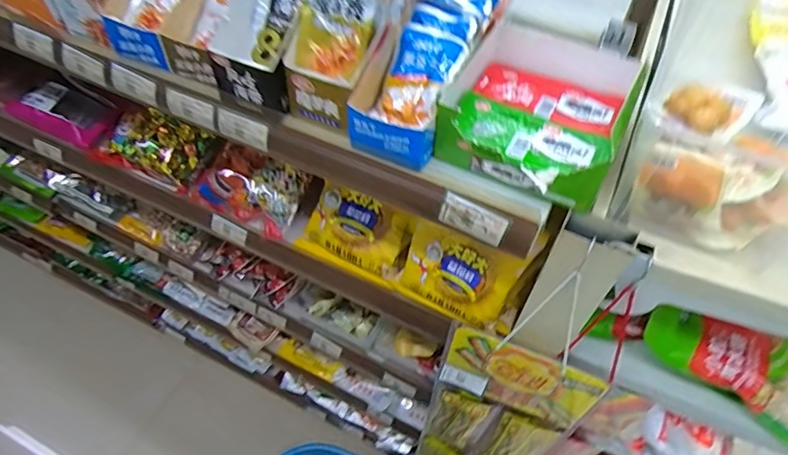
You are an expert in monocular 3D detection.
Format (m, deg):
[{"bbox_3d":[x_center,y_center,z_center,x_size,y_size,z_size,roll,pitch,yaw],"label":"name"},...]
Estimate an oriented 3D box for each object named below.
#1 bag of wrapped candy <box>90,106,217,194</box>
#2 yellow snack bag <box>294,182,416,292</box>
[{"bbox_3d":[-0.351,-0.120,0.735,0.169,0.068,0.098,20,56,13],"label":"bag of wrapped candy"},{"bbox_3d":[-0.049,0.005,0.661,0.137,0.098,0.045,25,16,17],"label":"yellow snack bag"}]

